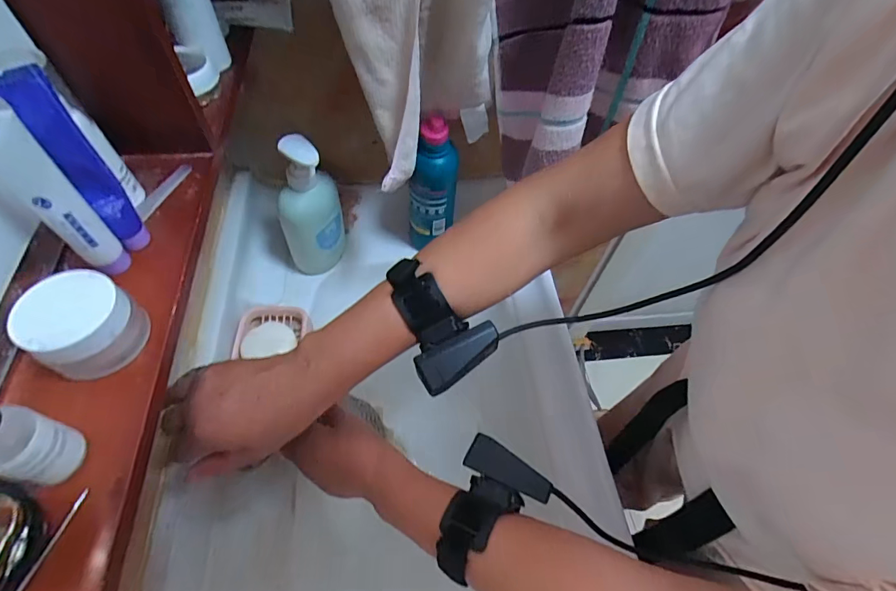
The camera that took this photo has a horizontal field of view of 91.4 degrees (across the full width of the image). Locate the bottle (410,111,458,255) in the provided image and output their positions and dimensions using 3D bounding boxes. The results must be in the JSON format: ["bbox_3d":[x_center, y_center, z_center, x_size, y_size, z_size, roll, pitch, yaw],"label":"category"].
[{"bbox_3d":[-0.022,-0.139,0.607,0.063,0.227,0.049,6,56,-1],"label":"bottle"}]

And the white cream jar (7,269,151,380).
[{"bbox_3d":[-0.209,0.016,0.252,0.049,0.036,0.050,2,56,-4],"label":"white cream jar"}]

